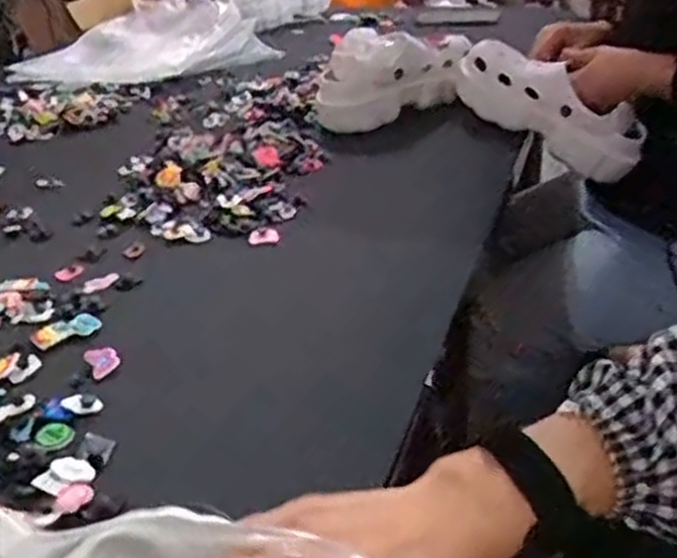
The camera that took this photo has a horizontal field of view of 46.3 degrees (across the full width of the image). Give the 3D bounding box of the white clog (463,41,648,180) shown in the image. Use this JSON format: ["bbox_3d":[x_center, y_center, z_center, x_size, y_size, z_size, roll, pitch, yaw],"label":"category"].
[{"bbox_3d":[0.294,-0.230,1.089,0.273,0.122,0.118,33,37,2],"label":"white clog"}]

